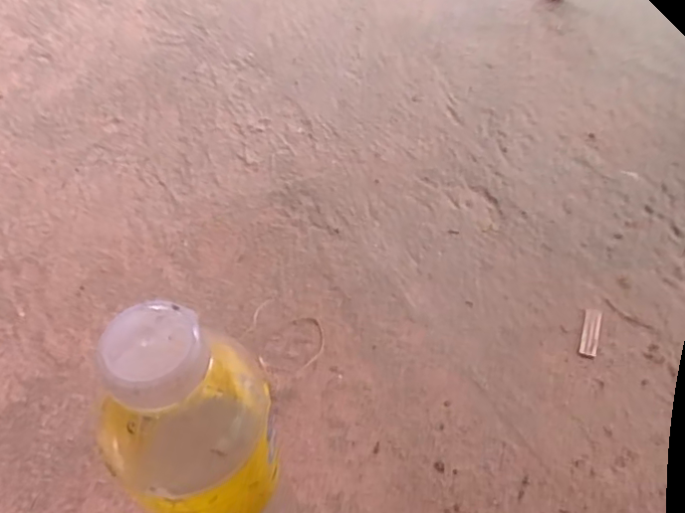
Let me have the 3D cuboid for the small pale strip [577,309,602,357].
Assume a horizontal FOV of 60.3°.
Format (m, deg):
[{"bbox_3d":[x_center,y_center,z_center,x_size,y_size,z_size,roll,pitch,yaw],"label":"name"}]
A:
[{"bbox_3d":[0.175,0.053,0.416,0.012,0.004,0.040,17,52,14],"label":"small pale strip"}]

